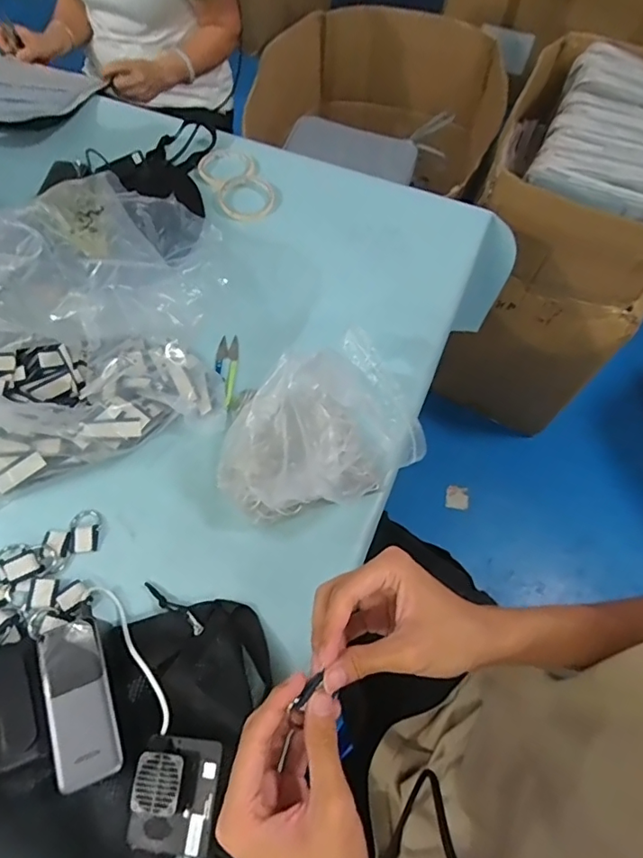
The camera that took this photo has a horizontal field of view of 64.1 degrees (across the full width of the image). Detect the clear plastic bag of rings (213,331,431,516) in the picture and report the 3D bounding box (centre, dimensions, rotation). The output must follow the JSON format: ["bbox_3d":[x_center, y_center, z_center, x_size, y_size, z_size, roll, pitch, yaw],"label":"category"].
[{"bbox_3d":[0.004,-0.001,0.548,0.229,0.151,0.147,-31,67,-18],"label":"clear plastic bag of rings"}]

